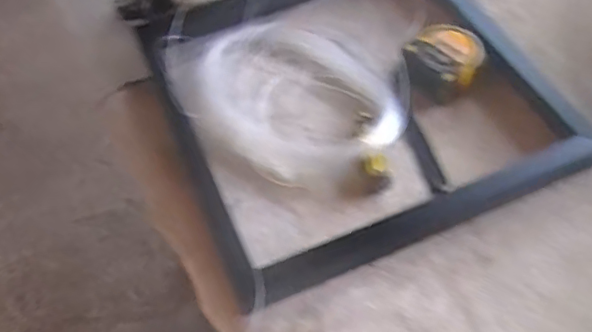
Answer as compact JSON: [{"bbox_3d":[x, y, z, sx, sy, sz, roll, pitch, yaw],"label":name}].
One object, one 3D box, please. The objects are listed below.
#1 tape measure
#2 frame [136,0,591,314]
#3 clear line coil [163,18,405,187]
[{"bbox_3d":[0.142,-0.099,0.559,0.068,0.040,0.071,-3,54,4],"label":"tape measure"},{"bbox_3d":[0.049,-0.075,0.550,0.337,0.037,0.336,-21,55,-10],"label":"frame"},{"bbox_3d":[-0.009,-0.069,0.554,0.193,0.031,0.200,-3,54,4],"label":"clear line coil"}]

